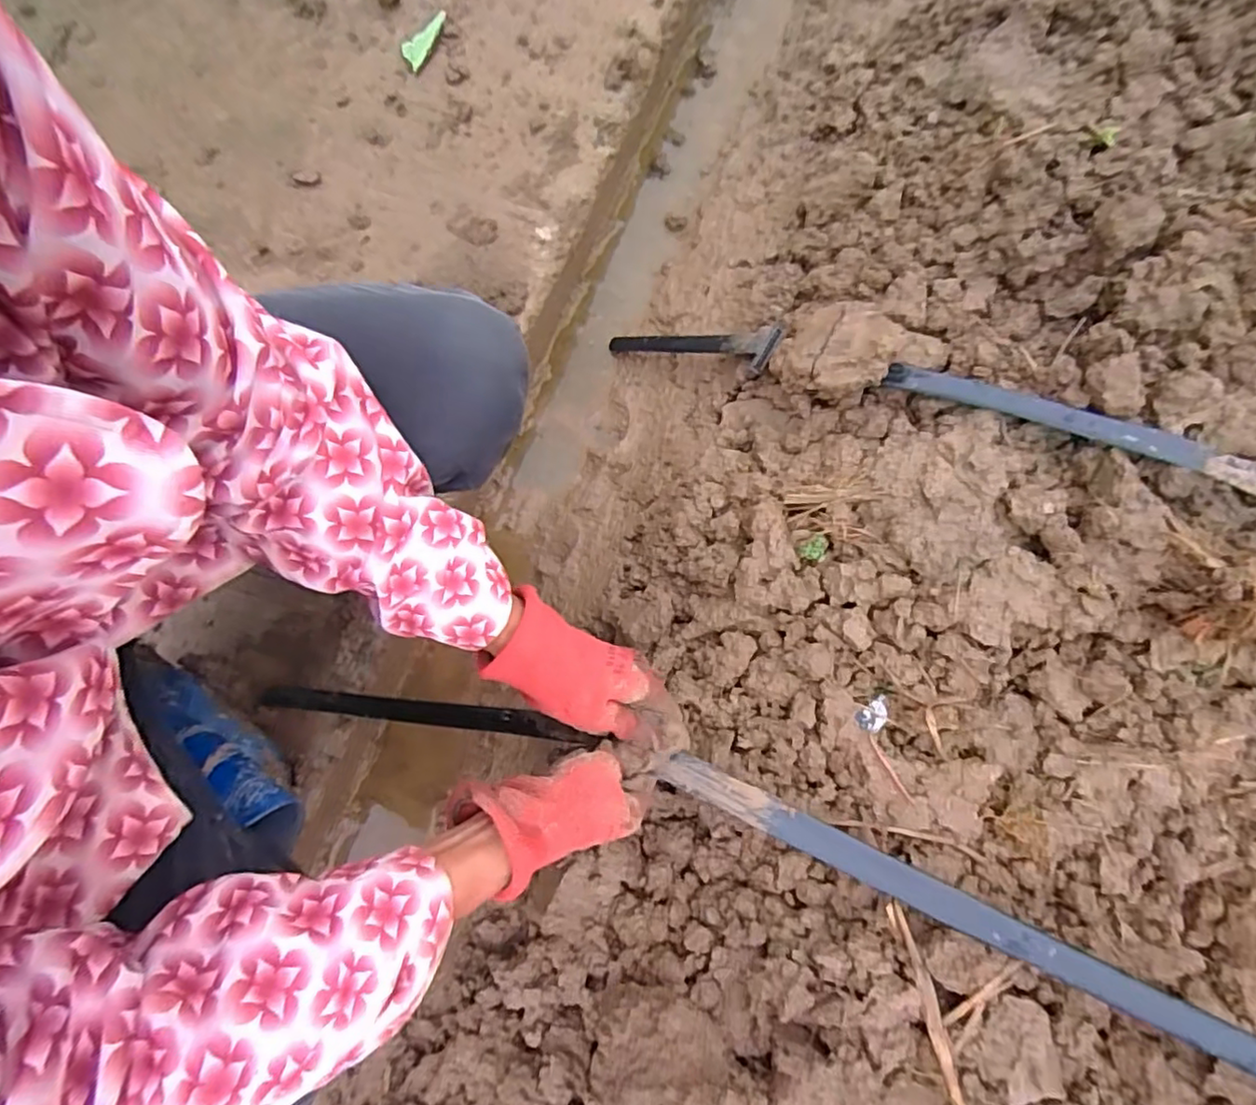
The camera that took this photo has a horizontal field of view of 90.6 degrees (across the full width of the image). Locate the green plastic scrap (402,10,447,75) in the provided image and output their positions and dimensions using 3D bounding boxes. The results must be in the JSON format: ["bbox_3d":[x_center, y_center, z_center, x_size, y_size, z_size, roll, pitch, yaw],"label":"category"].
[{"bbox_3d":[-0.266,-0.663,0.803,0.032,0.012,0.090,20,79,7],"label":"green plastic scrap"}]

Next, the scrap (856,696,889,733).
[{"bbox_3d":[0.200,0.132,0.503,0.032,0.004,0.020,-34,78,-5],"label":"scrap"}]

